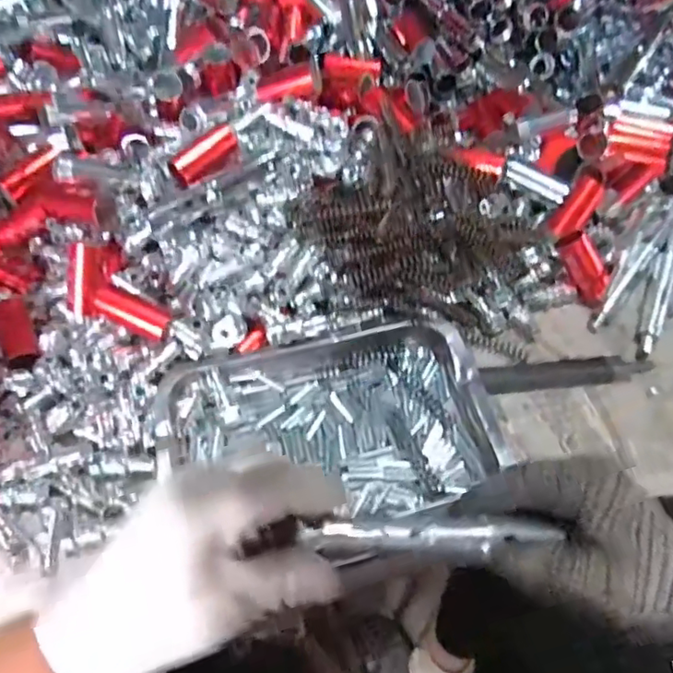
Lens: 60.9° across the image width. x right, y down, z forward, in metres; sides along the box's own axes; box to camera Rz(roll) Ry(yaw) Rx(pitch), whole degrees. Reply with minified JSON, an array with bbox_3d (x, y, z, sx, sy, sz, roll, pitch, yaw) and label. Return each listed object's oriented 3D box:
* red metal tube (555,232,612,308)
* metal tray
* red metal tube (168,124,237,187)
[{"bbox_3d":[0.226,-0.064,0.518,0.028,0.022,0.067,-32,99,-18],"label":"red metal tube"},{"bbox_3d":[-0.010,0.069,0.452,0.250,0.030,0.159,-13,55,-5],"label":"metal tray"},{"bbox_3d":[-0.117,-0.162,0.506,0.021,0.017,0.069,33,63,24],"label":"red metal tube"}]

